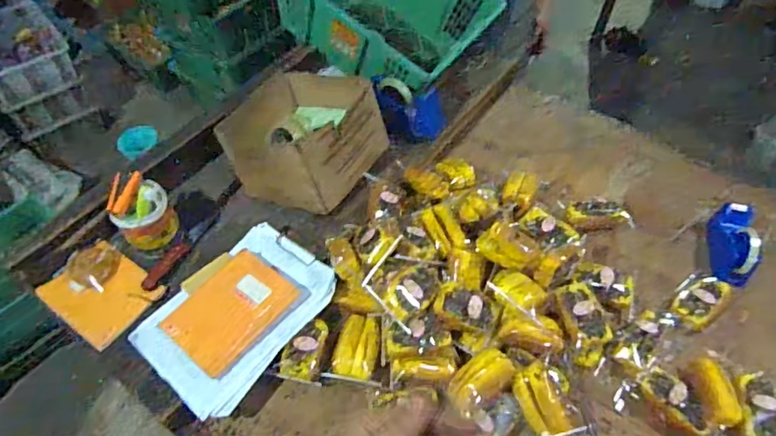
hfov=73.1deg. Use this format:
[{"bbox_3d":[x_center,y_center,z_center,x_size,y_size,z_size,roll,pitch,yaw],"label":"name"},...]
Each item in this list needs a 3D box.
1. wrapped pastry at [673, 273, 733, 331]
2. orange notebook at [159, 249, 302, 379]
[{"bbox_3d":[0.611,0.154,1.017,0.137,0.029,0.080,-35,60,-24],"label":"wrapped pastry"},{"bbox_3d":[-0.285,0.167,0.958,0.144,0.012,0.209,39,67,12],"label":"orange notebook"}]

